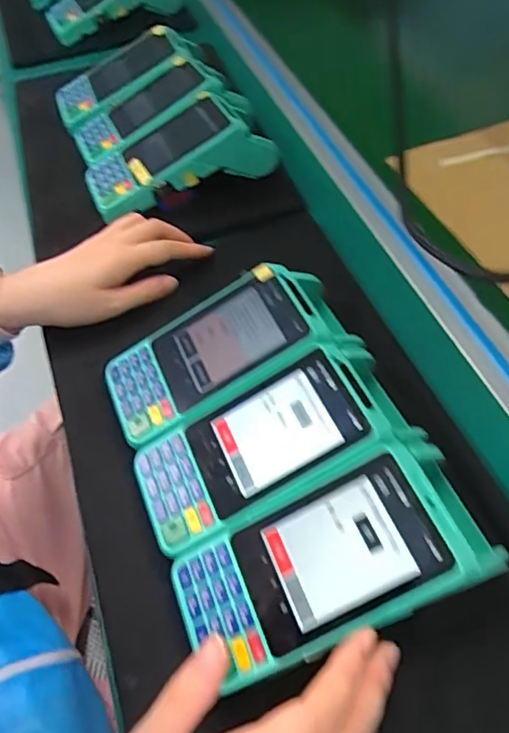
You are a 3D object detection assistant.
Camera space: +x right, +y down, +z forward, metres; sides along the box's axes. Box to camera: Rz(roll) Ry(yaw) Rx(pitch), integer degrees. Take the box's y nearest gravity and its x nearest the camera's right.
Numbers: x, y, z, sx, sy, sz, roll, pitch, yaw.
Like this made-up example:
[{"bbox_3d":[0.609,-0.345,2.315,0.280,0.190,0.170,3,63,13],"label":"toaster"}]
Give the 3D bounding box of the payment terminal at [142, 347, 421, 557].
[{"bbox_3d":[0.009,0.050,0.333,0.168,0.045,0.076,-28,59,0],"label":"payment terminal"}]

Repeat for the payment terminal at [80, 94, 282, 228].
[{"bbox_3d":[-0.074,-0.197,0.519,0.171,0.061,0.082,-31,57,1],"label":"payment terminal"}]

